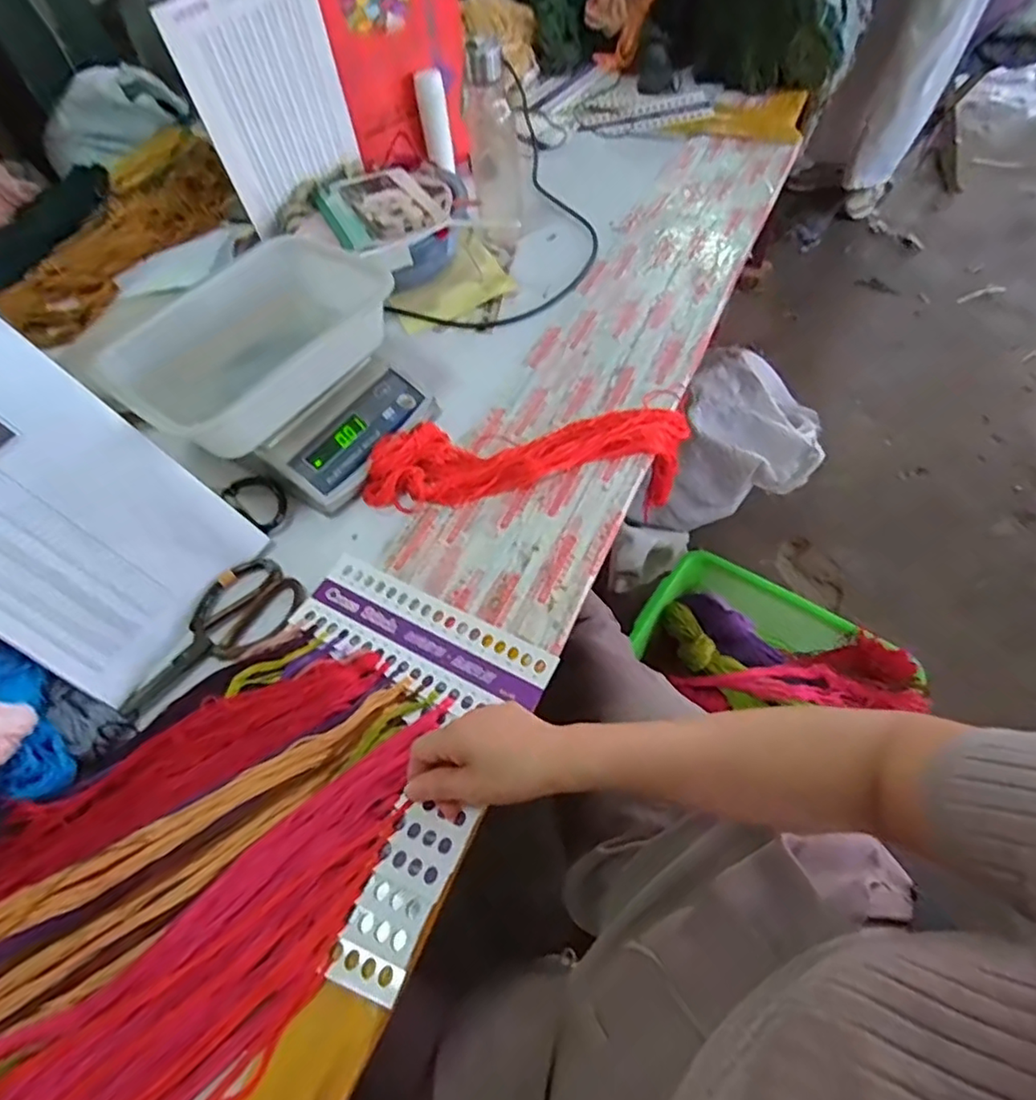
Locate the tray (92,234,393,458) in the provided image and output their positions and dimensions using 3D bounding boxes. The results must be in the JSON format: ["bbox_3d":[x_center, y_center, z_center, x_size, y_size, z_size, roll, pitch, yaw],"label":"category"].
[{"bbox_3d":[-0.296,-0.233,0.648,0.211,0.079,0.277,38,67,23],"label":"tray"}]

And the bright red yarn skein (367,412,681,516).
[{"bbox_3d":[0.014,-0.081,0.682,0.356,0.117,0.097,-5,58,0],"label":"bright red yarn skein"}]

